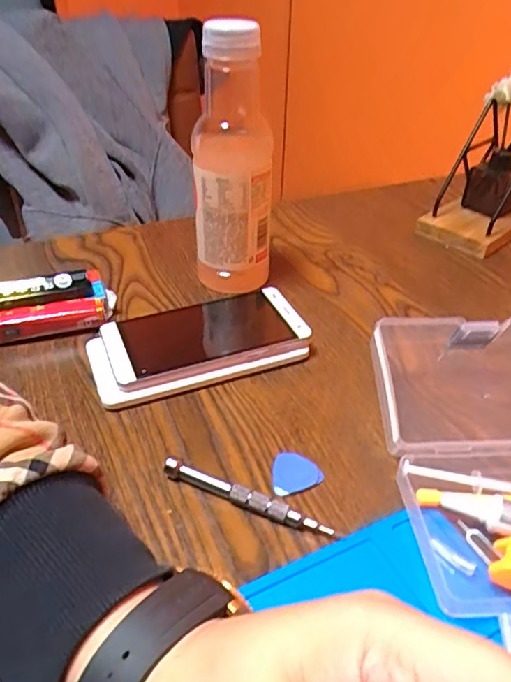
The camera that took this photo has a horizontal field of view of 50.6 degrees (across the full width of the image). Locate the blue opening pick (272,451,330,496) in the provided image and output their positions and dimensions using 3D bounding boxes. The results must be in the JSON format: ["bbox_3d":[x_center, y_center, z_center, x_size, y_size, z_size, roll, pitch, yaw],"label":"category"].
[{"bbox_3d":[0.025,0.076,0.315,0.030,0.004,0.028,-4,43,-2],"label":"blue opening pick"}]

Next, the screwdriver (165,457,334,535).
[{"bbox_3d":[-0.006,0.086,0.296,0.098,0.012,0.007,17,40,19],"label":"screwdriver"}]

